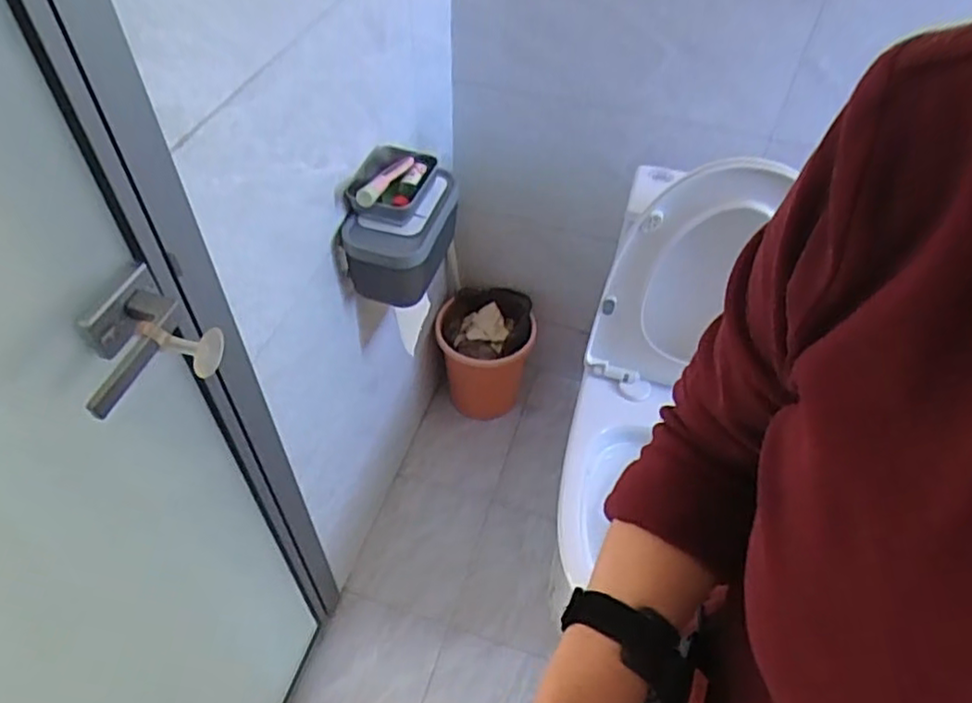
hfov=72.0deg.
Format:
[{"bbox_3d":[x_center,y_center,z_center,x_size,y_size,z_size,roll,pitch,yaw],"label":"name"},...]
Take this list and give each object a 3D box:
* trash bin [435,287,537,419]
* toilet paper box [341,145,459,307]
[{"bbox_3d":[-0.002,0.008,1.616,0.224,0.262,0.207,-3,50,-5],"label":"trash bin"},{"bbox_3d":[-0.133,-0.187,1.021,0.139,0.175,0.198,11,51,7],"label":"toilet paper box"}]

